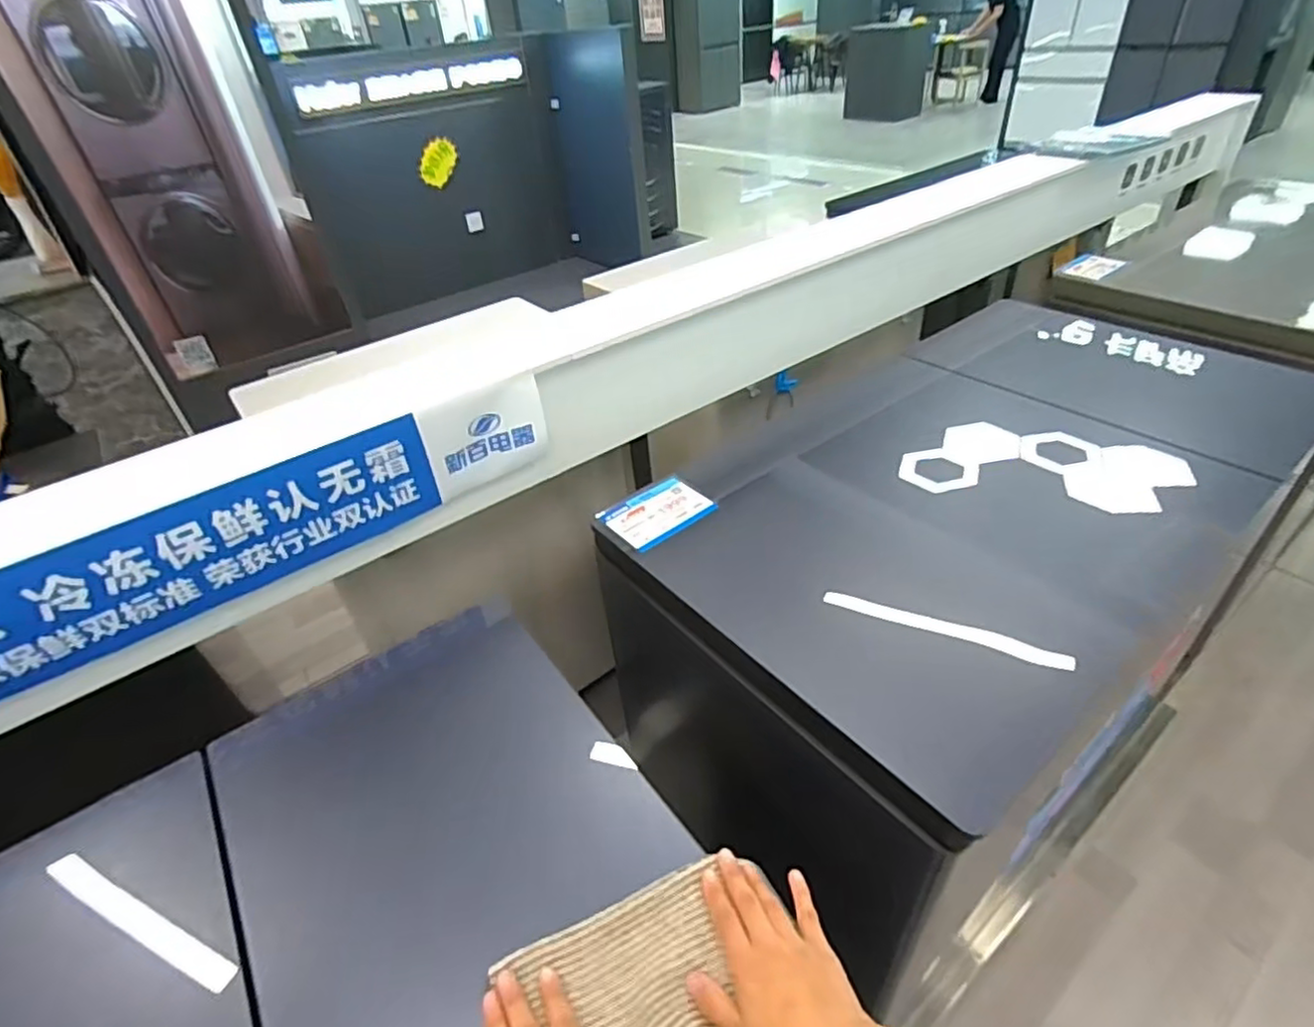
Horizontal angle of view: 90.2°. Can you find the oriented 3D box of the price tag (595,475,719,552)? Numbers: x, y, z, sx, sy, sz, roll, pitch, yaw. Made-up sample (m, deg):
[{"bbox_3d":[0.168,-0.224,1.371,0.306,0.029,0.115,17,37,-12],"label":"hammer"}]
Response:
[{"bbox_3d":[0.005,-0.003,0.931,0.142,0.012,0.105,-29,45,-26],"label":"price tag"}]

